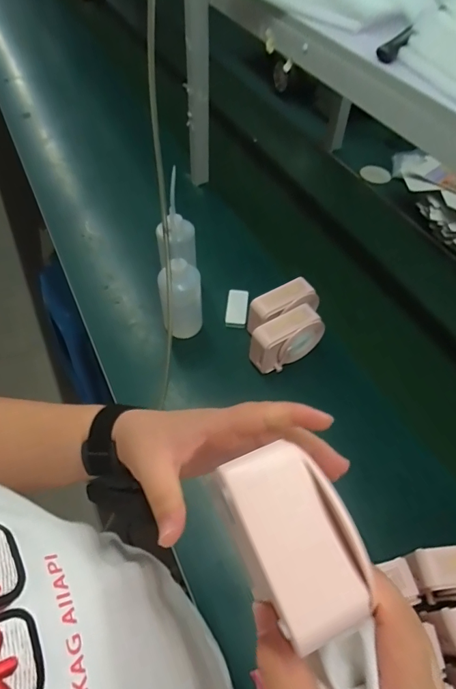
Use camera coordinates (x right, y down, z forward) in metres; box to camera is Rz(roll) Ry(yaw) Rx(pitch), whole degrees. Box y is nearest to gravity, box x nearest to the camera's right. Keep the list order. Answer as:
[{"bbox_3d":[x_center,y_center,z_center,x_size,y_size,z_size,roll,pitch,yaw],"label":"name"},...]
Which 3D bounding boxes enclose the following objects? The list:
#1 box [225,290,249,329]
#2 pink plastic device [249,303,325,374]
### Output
[{"bbox_3d":[0.019,-0.075,0.874,0.040,0.022,0.090,7,53,2],"label":"box"},{"bbox_3d":[0.100,-0.004,0.769,0.136,0.095,0.069,-31,61,-24],"label":"pink plastic device"}]

